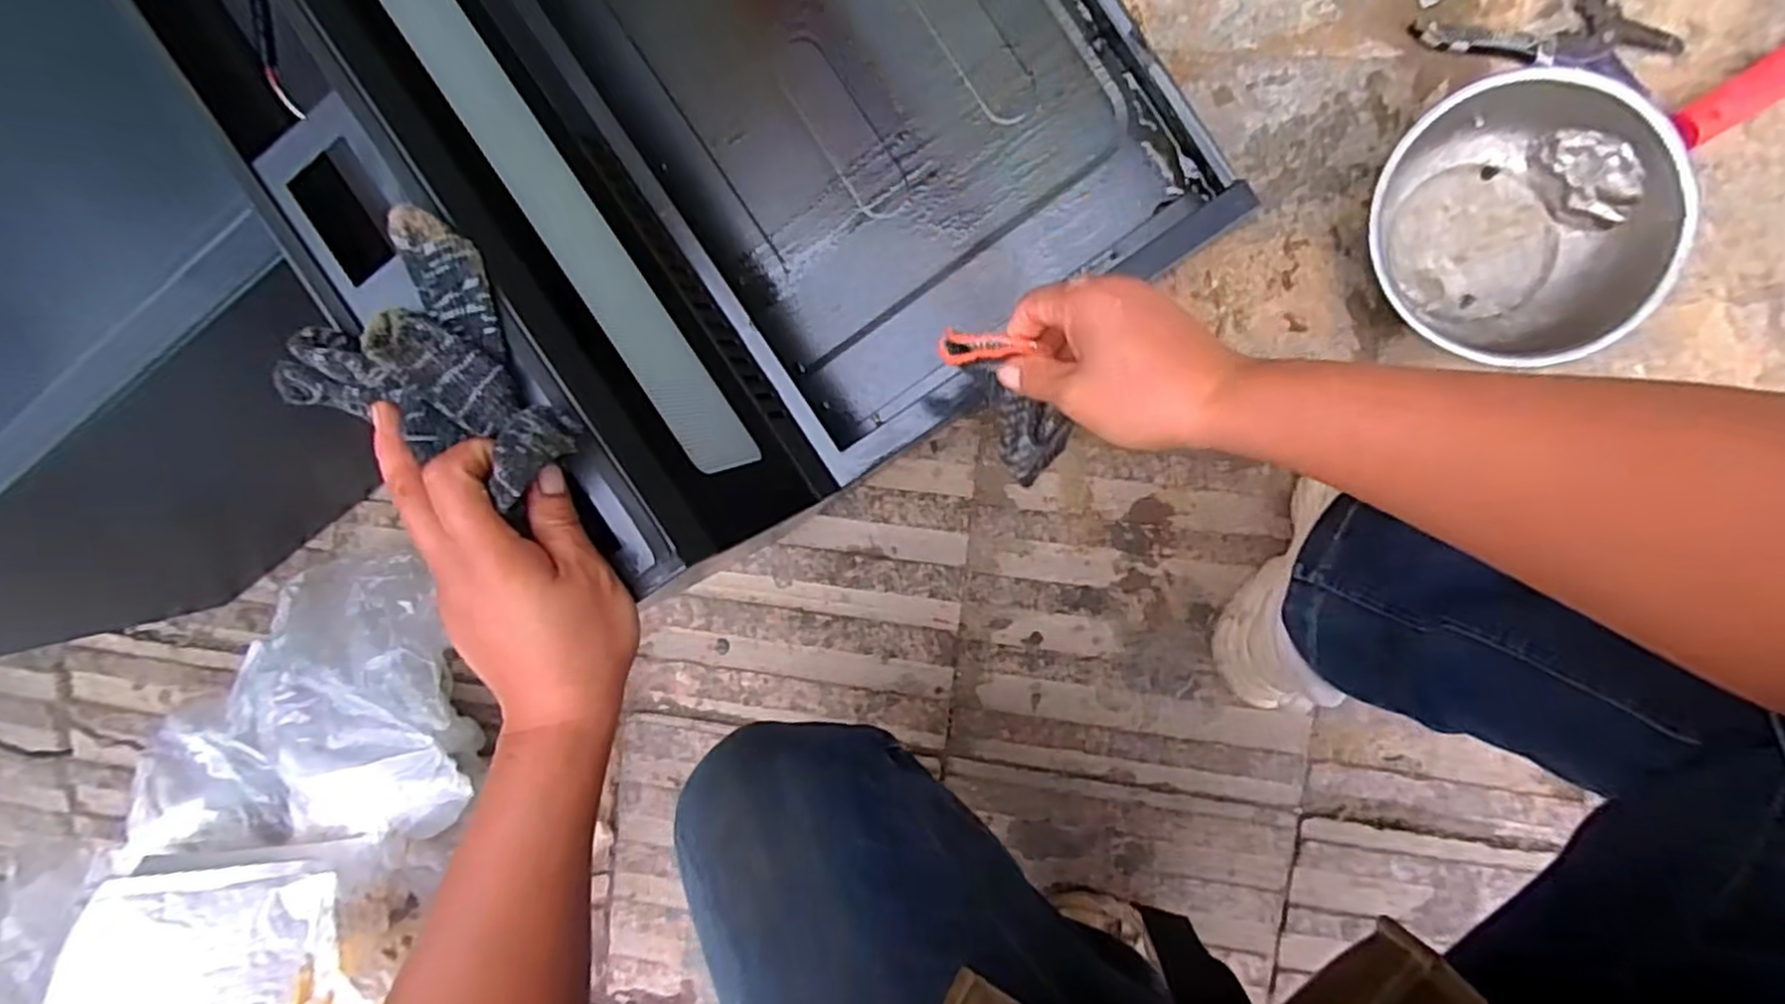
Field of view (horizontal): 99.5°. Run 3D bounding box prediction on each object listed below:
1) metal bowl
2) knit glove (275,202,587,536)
[{"bbox_3d":[0.446,-0.197,0.554,0.195,0.068,0.193,0,94,6],"label":"metal bowl"},{"bbox_3d":[-0.185,-0.062,0.312,0.125,0.043,0.093,24,94,0],"label":"knit glove"}]

